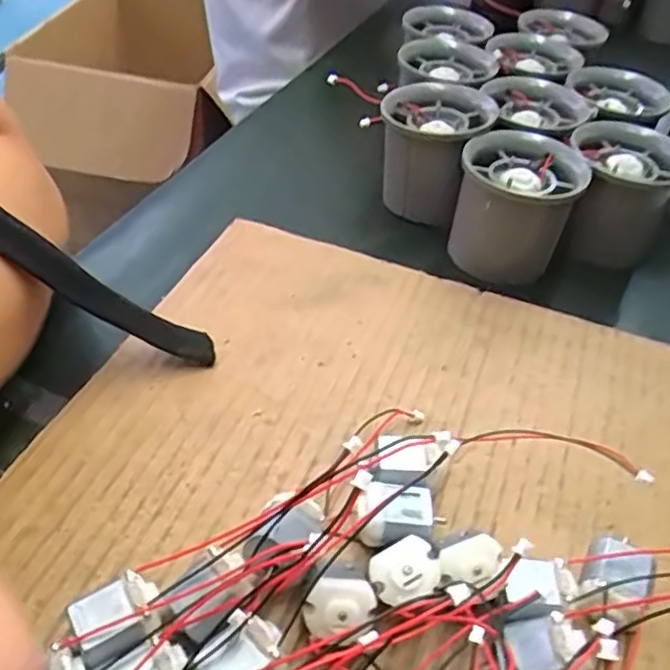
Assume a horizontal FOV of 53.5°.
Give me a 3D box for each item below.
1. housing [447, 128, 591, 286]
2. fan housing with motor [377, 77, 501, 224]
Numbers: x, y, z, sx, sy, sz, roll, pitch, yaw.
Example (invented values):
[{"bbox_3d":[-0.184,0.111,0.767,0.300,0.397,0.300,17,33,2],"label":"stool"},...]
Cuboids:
[{"bbox_3d":[0.084,-0.060,0.315,0.053,0.050,0.056,22,46,17],"label":"housing"},{"bbox_3d":[0.049,-0.094,0.343,0.051,0.052,0.055,17,45,12],"label":"fan housing with motor"}]

